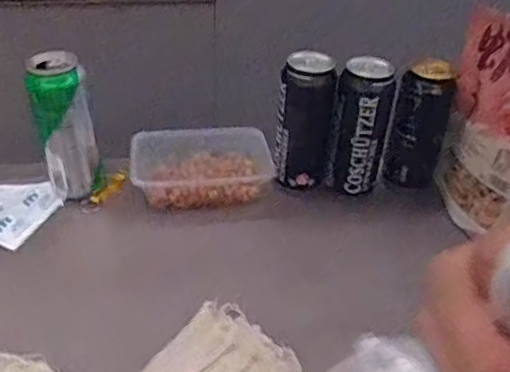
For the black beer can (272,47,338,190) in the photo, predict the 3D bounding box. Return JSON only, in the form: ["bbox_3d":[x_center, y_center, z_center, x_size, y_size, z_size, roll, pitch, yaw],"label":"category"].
[{"bbox_3d":[0.060,-0.082,0.691,0.065,0.157,0.064,3,36,-2],"label":"black beer can"}]

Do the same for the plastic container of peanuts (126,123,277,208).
[{"bbox_3d":[-0.066,-0.028,0.706,0.167,0.071,0.087,-1,36,-7],"label":"plastic container of peanuts"}]

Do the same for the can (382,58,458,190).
[{"bbox_3d":[0.208,-0.078,0.706,0.066,0.154,0.064,3,36,-2],"label":"can"}]

